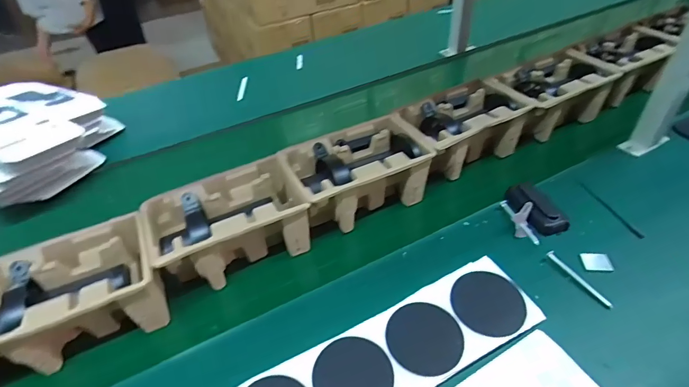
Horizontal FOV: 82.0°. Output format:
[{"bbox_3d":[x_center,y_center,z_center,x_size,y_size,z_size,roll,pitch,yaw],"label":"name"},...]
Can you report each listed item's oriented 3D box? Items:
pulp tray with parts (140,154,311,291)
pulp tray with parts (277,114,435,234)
[{"bbox_3d":[-0.176,0.050,0.612,0.219,0.098,0.140,-23,45,-19],"label":"pulp tray with parts"},{"bbox_3d":[0.018,-0.033,0.678,0.225,0.103,0.145,-21,44,-17],"label":"pulp tray with parts"}]

